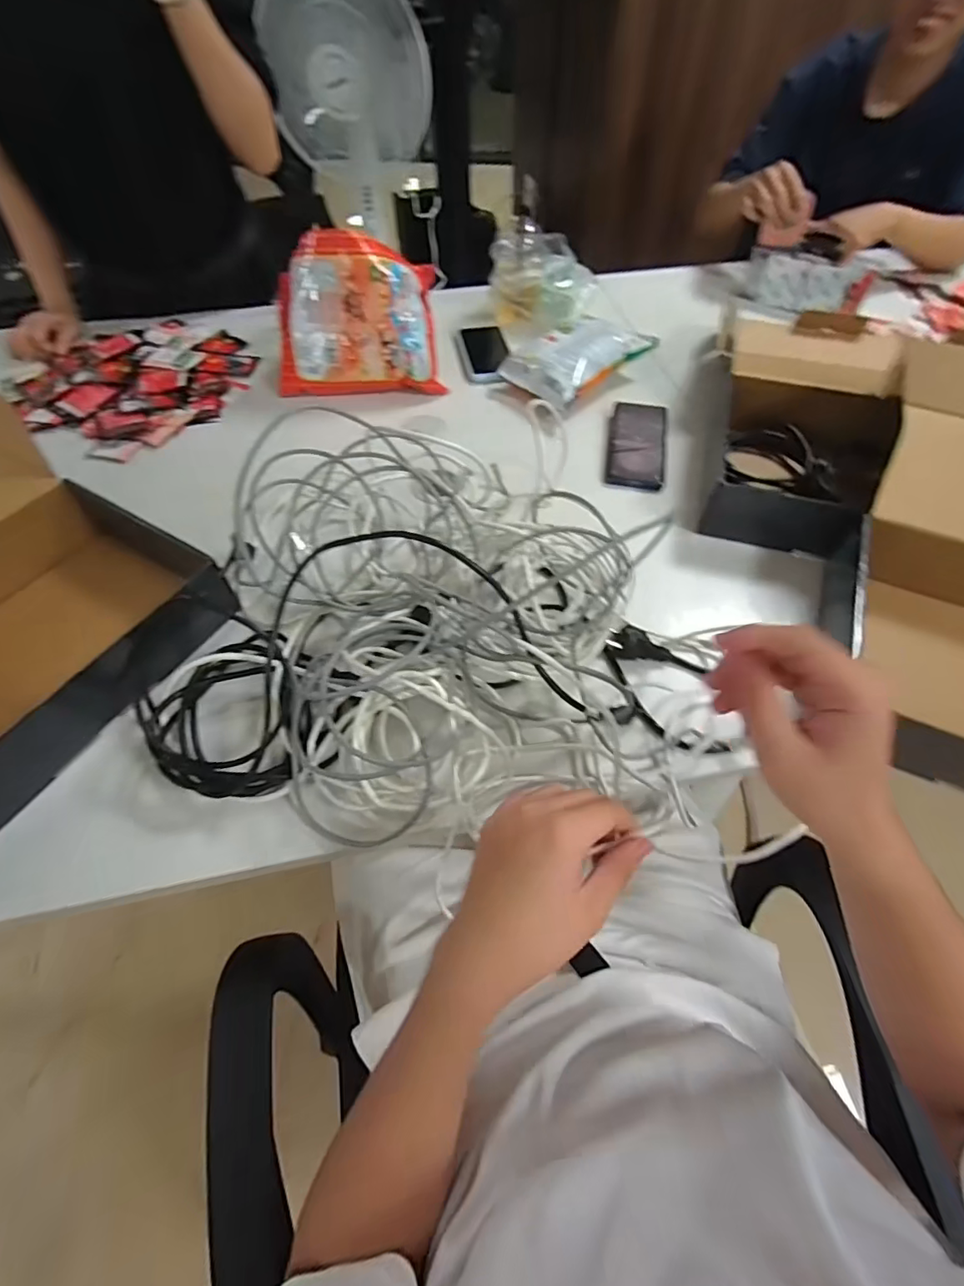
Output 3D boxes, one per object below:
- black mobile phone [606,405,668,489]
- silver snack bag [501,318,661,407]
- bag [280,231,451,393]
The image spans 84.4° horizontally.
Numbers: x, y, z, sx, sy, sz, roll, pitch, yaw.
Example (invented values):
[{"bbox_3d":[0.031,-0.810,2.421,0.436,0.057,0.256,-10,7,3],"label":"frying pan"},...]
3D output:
[{"bbox_3d":[0.214,-0.275,0.736,0.074,0.017,0.170,10,56,7],"label":"black mobile phone"},{"bbox_3d":[0.141,-0.428,0.802,0.131,0.064,0.208,39,64,23],"label":"silver snack bag"},{"bbox_3d":[-0.180,-0.453,0.745,0.227,0.177,0.090,-7,56,-5],"label":"bag"}]

